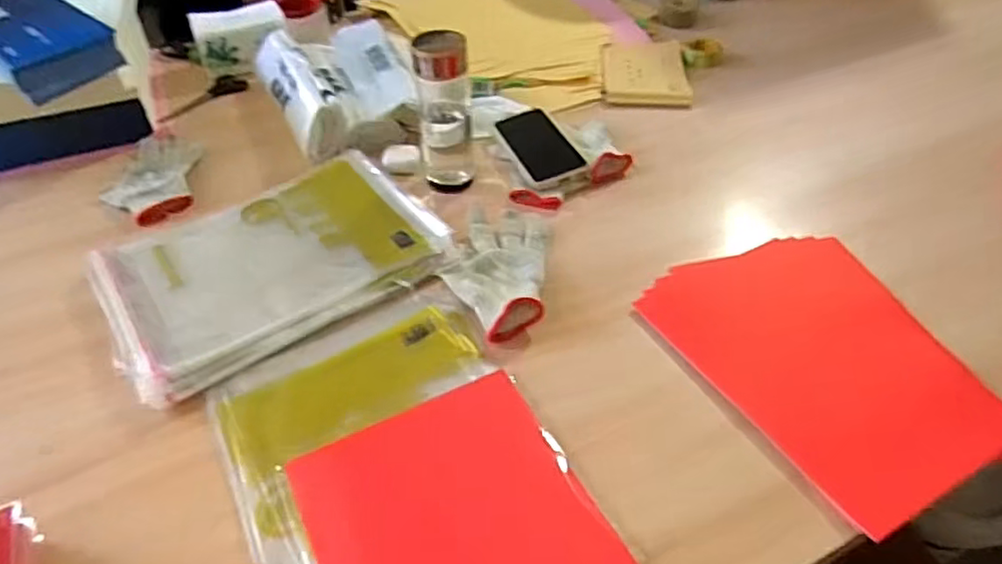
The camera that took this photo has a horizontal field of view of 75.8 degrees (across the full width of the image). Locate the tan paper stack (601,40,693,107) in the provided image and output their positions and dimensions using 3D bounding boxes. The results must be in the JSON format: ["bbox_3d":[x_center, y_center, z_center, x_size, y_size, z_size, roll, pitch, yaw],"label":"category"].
[{"bbox_3d":[0.235,-0.343,1.049,0.135,0.014,0.207,3,44,5],"label":"tan paper stack"}]

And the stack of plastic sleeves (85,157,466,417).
[{"bbox_3d":[-0.255,-0.030,0.726,0.347,0.020,0.263,-27,49,-24],"label":"stack of plastic sleeves"}]

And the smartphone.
[{"bbox_3d":[0.049,-0.189,0.878,0.083,0.010,0.176,-17,46,-9],"label":"smartphone"}]

